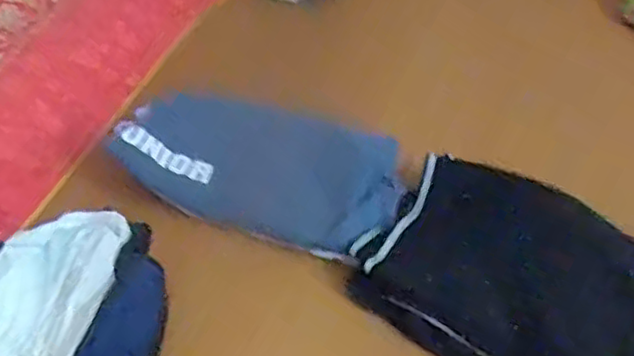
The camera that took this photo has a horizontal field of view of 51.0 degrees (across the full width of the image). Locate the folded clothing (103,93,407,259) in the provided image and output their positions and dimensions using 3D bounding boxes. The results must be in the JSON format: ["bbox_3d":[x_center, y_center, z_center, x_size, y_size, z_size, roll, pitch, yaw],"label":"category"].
[{"bbox_3d":[-0.082,-0.015,0.937,0.405,0.081,0.172,13,55,13],"label":"folded clothing"}]

